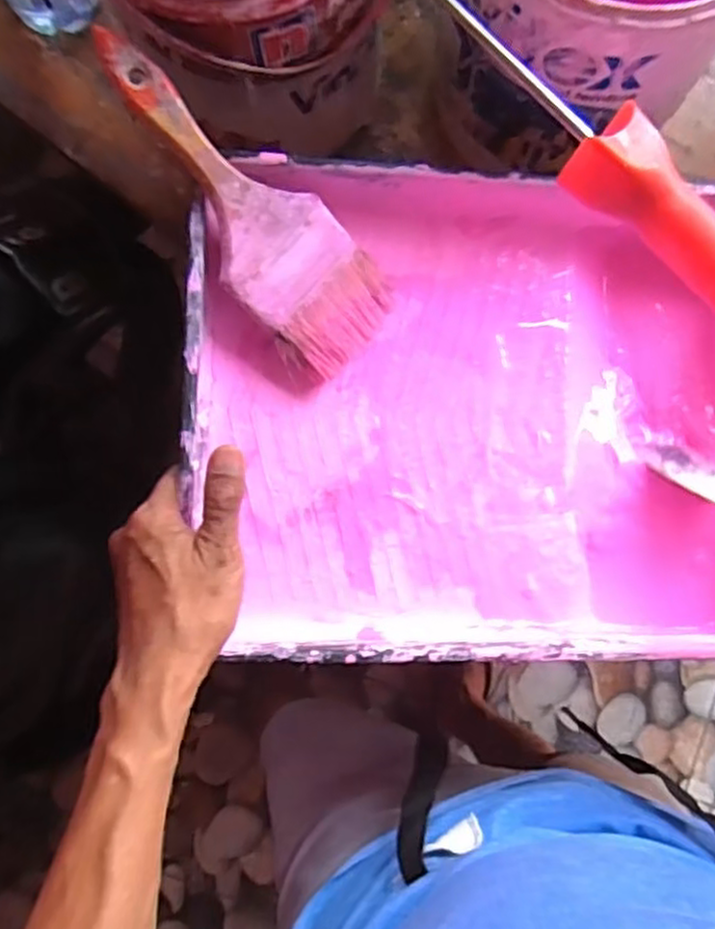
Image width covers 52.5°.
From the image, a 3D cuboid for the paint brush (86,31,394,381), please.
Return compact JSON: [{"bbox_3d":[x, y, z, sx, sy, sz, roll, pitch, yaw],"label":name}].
[{"bbox_3d":[-0.060,-0.140,0.395,0.072,0.015,0.195,-43,111,-3],"label":"paint brush"}]

